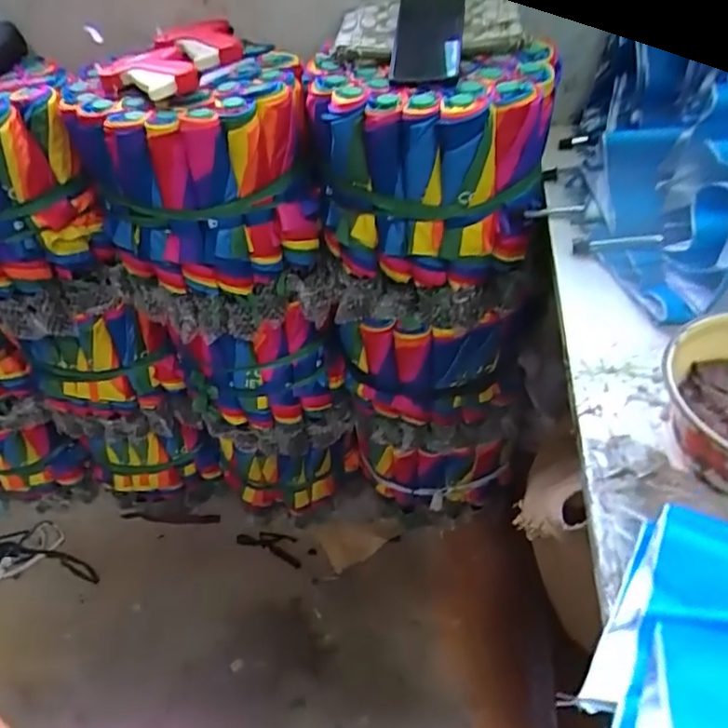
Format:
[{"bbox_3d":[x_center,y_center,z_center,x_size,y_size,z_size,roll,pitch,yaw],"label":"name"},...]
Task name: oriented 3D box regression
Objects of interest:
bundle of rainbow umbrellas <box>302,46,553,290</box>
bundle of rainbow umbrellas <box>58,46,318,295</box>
[{"bbox_3d":[0.064,-0.226,0.699,0.267,0.219,0.140,17,51,22],"label":"bundle of rainbow umbrellas"},{"bbox_3d":[-0.217,-0.231,0.745,0.299,0.230,0.165,-9,46,-1],"label":"bundle of rainbow umbrellas"}]

